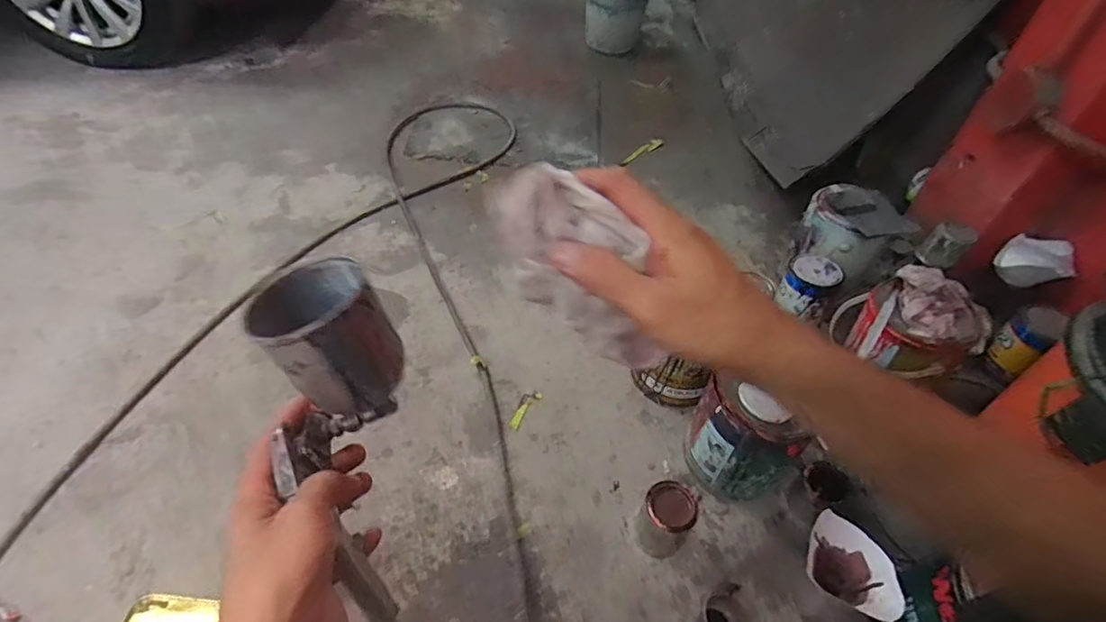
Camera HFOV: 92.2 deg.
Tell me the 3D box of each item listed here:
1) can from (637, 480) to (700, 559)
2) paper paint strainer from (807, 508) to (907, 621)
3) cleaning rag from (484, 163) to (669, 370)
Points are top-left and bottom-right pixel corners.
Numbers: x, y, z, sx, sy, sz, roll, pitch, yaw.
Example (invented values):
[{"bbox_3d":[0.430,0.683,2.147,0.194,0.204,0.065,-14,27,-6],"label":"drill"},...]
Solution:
[{"bbox_3d":[0.163,0.306,0.775,0.069,0.109,0.075,2,47,-2],"label":"can"},{"bbox_3d":[0.387,0.336,0.692,0.070,0.083,0.126,-31,57,-28],"label":"paper paint strainer"},{"bbox_3d":[0.017,-0.027,0.317,0.048,0.093,0.111,-36,56,-29],"label":"cleaning rag"}]

